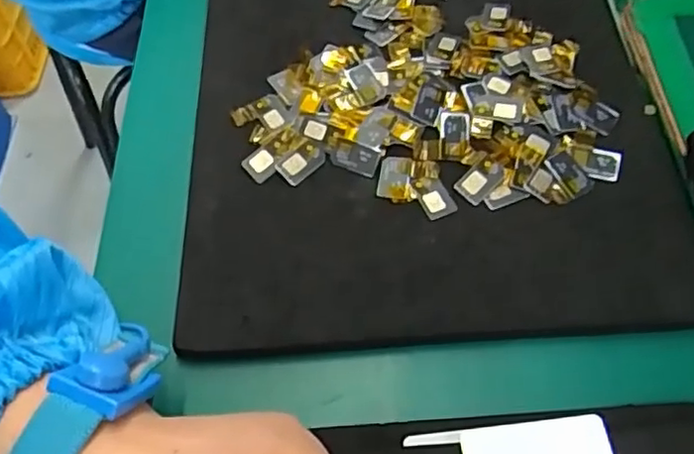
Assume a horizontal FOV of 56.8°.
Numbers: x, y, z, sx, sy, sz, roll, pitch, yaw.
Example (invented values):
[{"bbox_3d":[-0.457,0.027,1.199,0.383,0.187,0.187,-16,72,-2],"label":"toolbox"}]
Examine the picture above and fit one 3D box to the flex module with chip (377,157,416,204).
[{"bbox_3d":[0.026,-0.025,0.329,0.018,0.004,0.025,10,60,8],"label":"flex module with chip"}]

